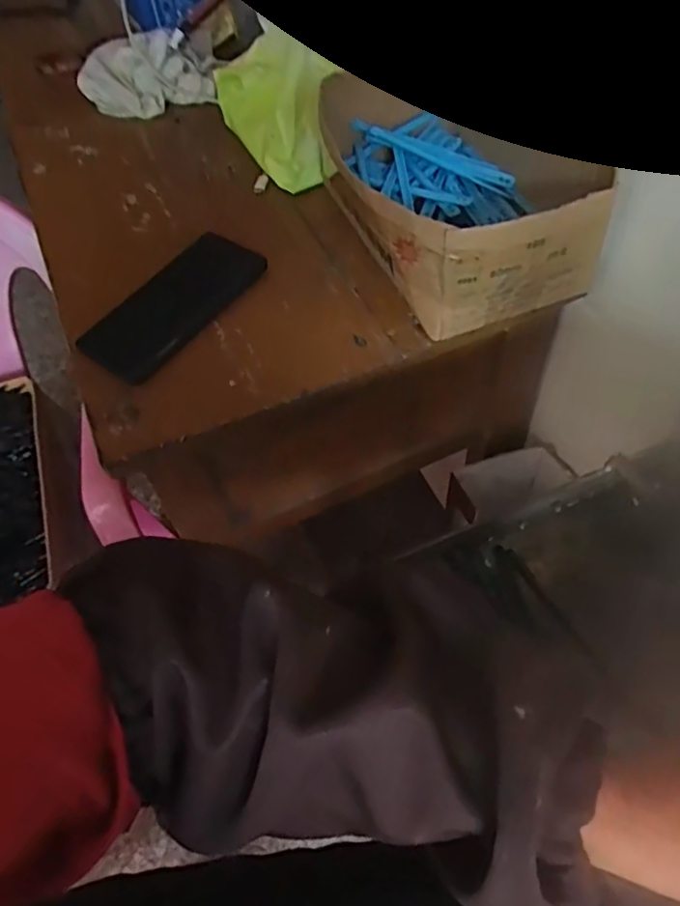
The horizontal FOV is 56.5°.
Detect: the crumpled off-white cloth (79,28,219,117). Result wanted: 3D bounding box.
[{"bbox_3d":[-0.220,-0.428,0.715,0.136,0.050,0.114,-16,56,-7],"label":"crumpled off-white cloth"}]

